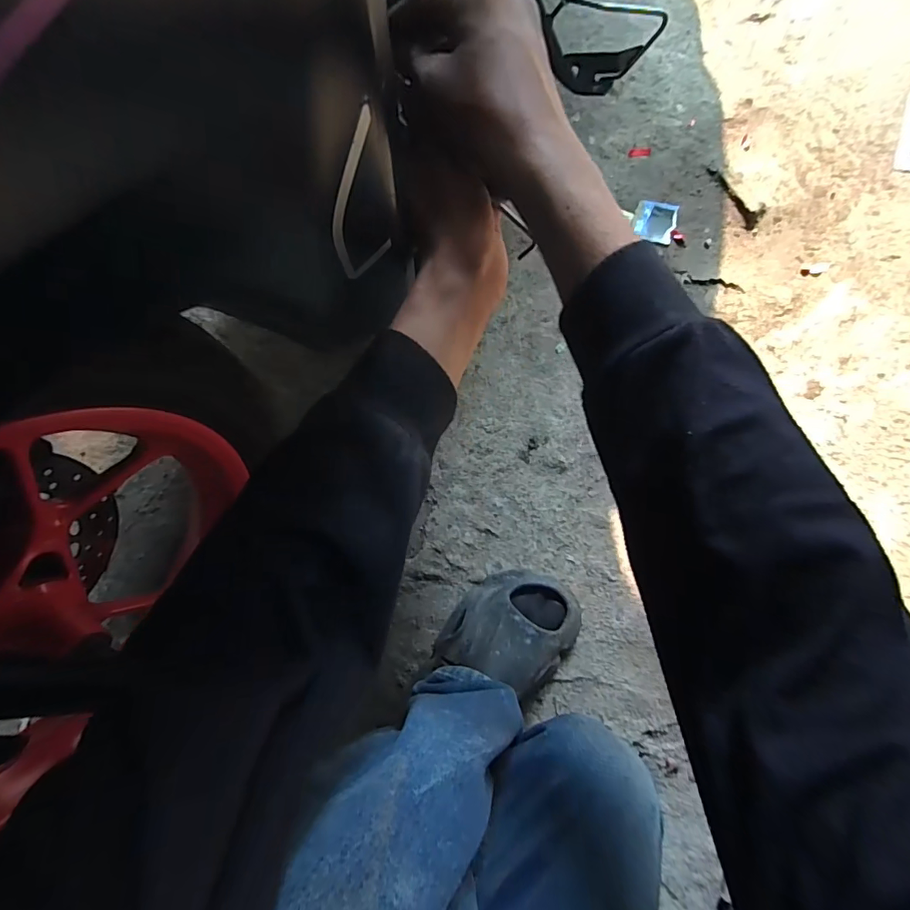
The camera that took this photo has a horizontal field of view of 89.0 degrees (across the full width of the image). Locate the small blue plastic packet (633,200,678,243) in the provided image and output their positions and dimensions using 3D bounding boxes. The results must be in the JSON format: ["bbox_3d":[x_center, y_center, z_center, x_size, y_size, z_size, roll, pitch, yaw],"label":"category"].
[{"bbox_3d":[0.237,-0.277,0.548,0.048,0.005,0.044,21,93,12],"label":"small blue plastic packet"}]

